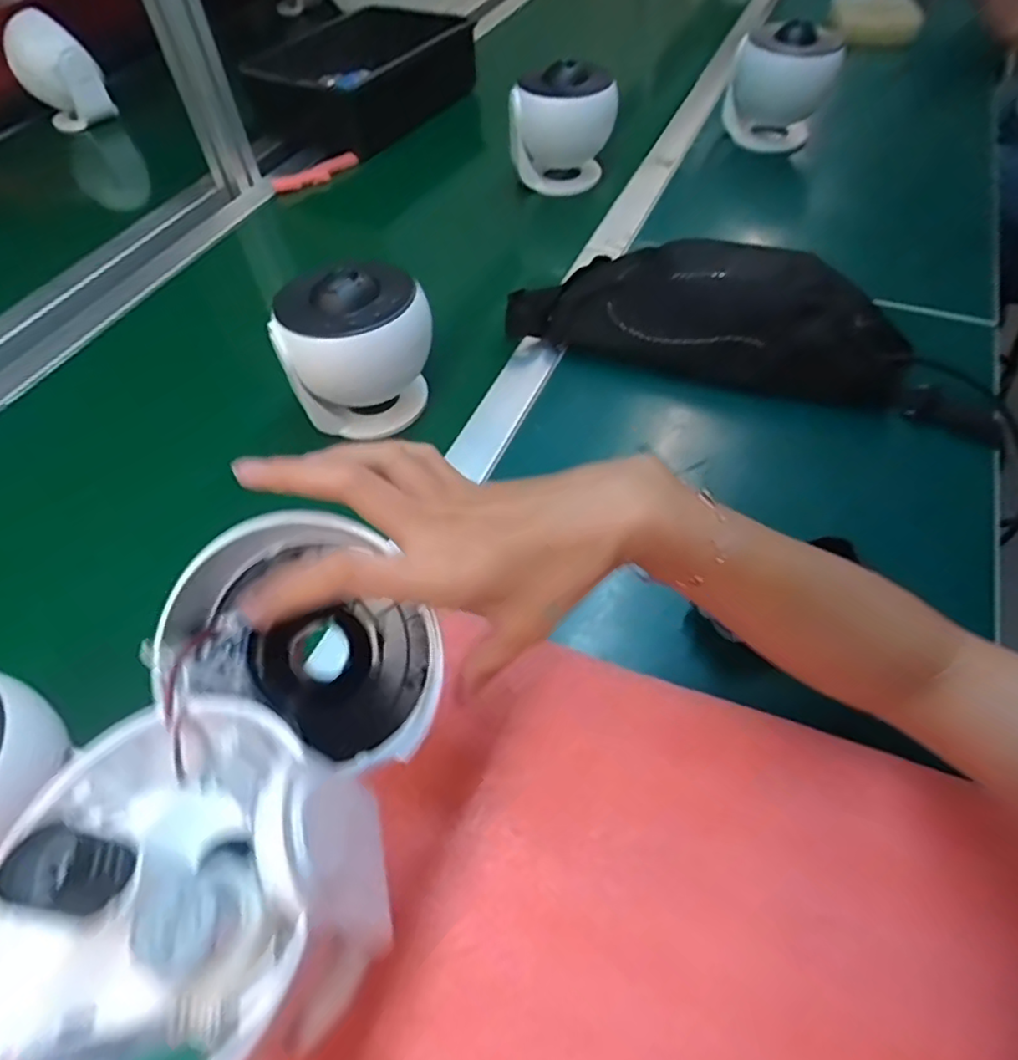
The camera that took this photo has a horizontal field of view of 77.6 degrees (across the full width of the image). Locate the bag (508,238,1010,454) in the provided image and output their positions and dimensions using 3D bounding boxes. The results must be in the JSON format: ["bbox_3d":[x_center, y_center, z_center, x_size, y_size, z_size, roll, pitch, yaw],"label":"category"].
[{"bbox_3d":[0.201,-0.182,0.543,0.394,0.082,0.116,20,58,17],"label":"bag"}]

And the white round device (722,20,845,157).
[{"bbox_3d":[0.363,-0.596,0.853,0.129,0.127,0.123,13,55,18],"label":"white round device"}]

